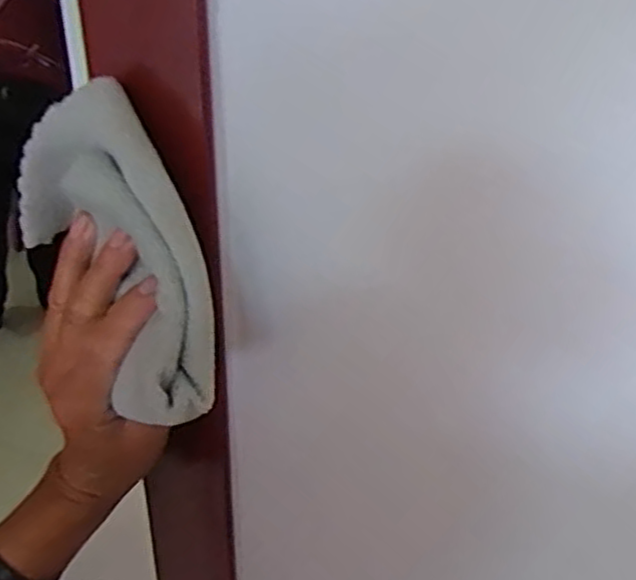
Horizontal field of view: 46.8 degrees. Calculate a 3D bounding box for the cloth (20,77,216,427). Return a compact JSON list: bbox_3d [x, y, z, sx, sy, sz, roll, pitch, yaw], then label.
[{"bbox_3d":[-0.093,-0.025,0.339,0.044,0.124,0.131,-21,37,-31],"label":"cloth"}]

